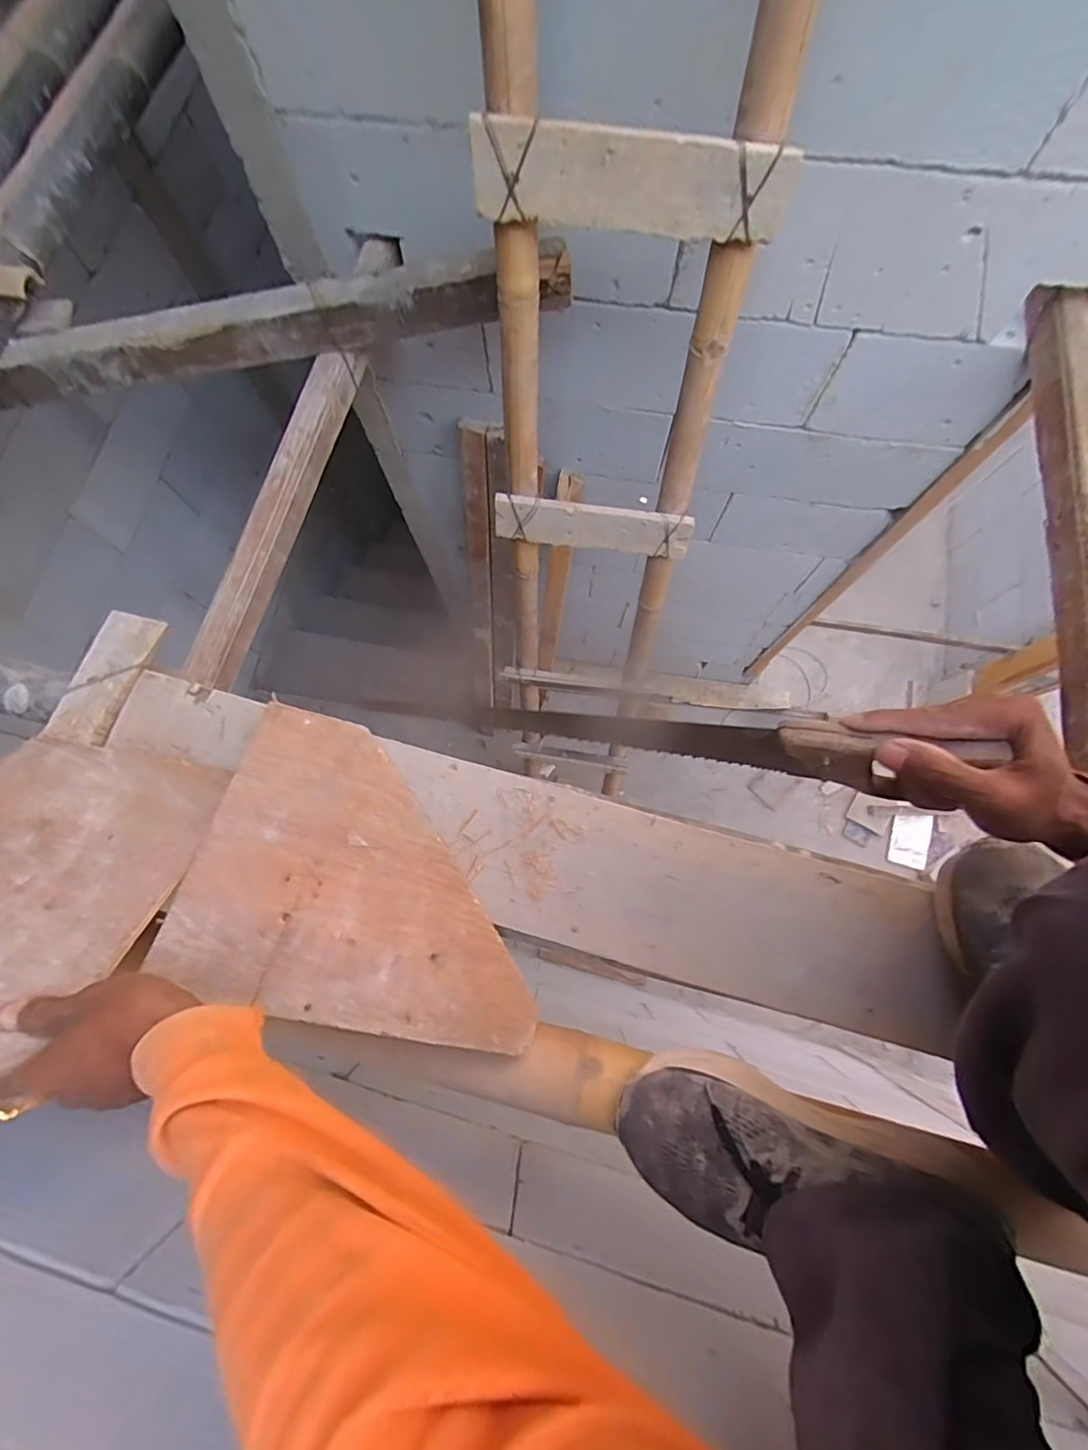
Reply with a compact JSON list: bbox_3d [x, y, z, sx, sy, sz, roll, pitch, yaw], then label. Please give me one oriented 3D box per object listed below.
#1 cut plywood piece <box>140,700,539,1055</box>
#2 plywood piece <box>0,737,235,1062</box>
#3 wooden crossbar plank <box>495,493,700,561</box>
[{"bbox_3d":[-0.143,0.127,0.485,0.291,0.009,0.246,15,59,-10],"label":"cut plywood piece"},{"bbox_3d":[-0.398,0.107,0.427,0.212,0.007,0.259,10,38,-2],"label":"plywood piece"},{"bbox_3d":[0.086,-0.352,0.961,0.343,0.097,0.030,7,76,3],"label":"wooden crossbar plank"}]

